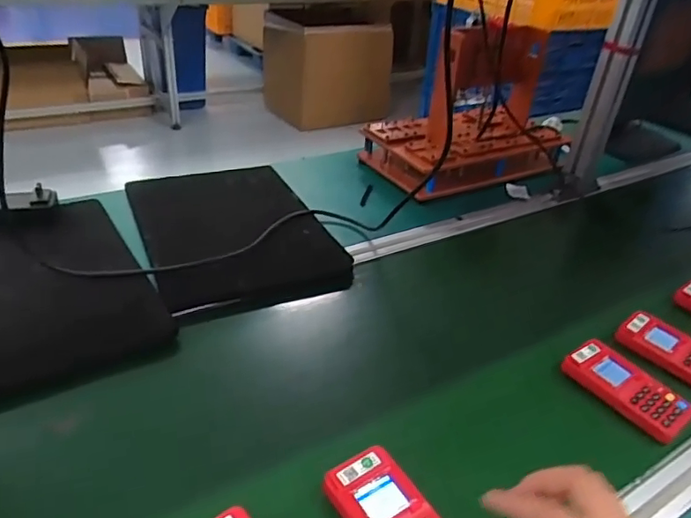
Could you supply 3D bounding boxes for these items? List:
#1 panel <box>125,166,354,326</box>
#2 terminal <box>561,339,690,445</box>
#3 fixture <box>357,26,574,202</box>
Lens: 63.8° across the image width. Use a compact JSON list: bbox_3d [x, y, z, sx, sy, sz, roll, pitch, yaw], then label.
[{"bbox_3d":[-0.162,-0.040,0.803,0.242,0.034,0.360,-14,35,-22],"label":"panel"},{"bbox_3d":[0.295,0.135,0.585,0.062,0.027,0.123,-19,39,-37],"label":"terminal"},{"bbox_3d":[0.244,-0.276,1.003,0.375,0.252,0.202,-13,36,-30],"label":"fixture"}]

